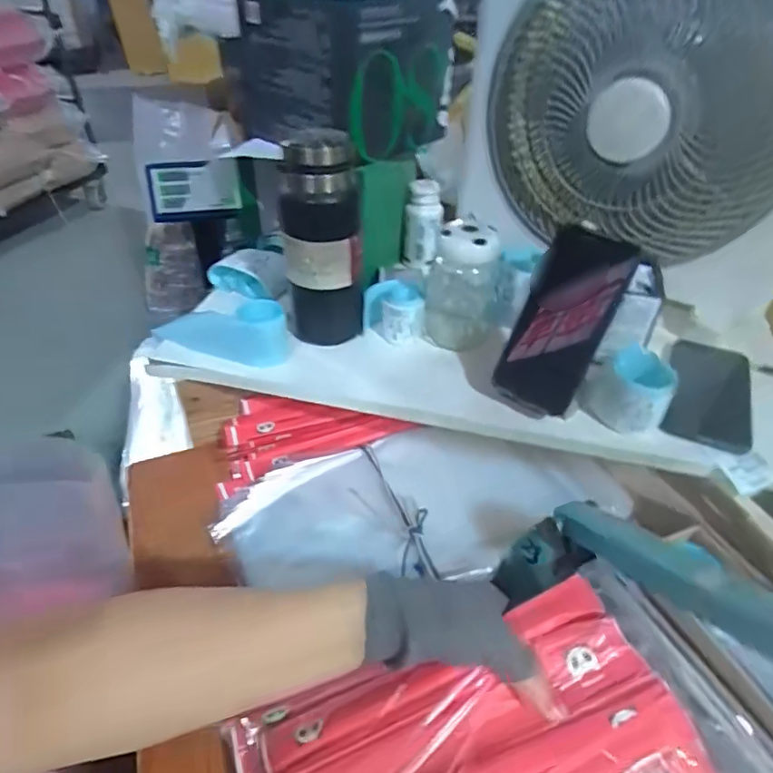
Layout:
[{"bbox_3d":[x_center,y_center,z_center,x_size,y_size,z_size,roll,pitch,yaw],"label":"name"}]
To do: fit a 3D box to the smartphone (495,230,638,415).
[{"bbox_3d":[0.160,-0.057,0.495,0.075,0.165,0.015,24,26,14],"label":"smartphone"}]

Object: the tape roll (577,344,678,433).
[{"bbox_3d":[0.233,0.001,0.521,0.075,0.052,0.076,1,41,-1],"label":"tape roll"}]

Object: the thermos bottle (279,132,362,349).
[{"bbox_3d":[-0.067,-0.144,0.562,0.080,0.211,0.064,-6,41,-9],"label":"thermos bottle"}]

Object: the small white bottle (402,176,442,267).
[{"bbox_3d":[0.046,-0.214,0.718,0.046,0.111,0.050,7,41,6],"label":"small white bottle"}]

